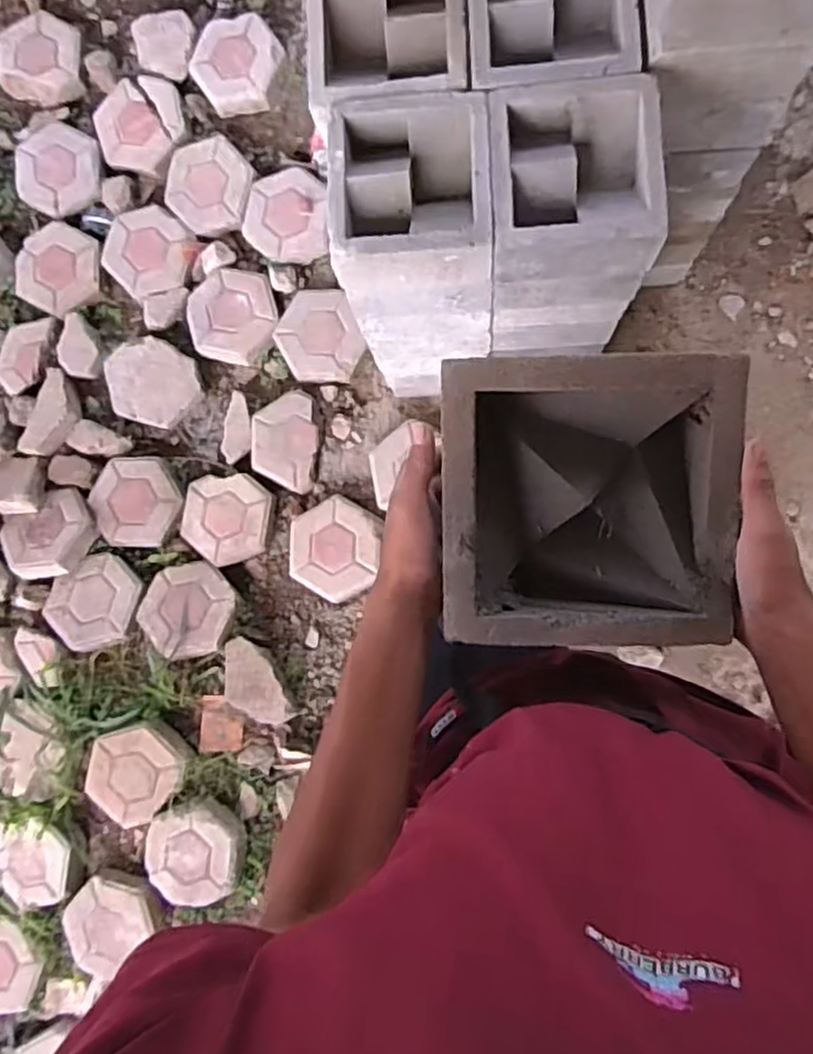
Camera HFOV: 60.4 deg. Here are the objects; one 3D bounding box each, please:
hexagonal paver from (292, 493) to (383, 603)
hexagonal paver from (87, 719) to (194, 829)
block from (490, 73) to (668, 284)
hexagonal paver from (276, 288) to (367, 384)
[{"bbox_3d":[-0.160,0.040,1.475,0.184,0.046,0.200,27,88,8],"label":"hexagonal paver"},{"bbox_3d":[-0.560,0.506,1.441,0.197,0.046,0.221,38,92,8],"label":"hexagonal paver"},{"bbox_3d":[0.208,-0.425,0.870,0.199,0.104,0.204,-1,87,8],"label":"block"},{"bbox_3d":[-0.190,-0.414,1.535,0.182,0.061,0.209,-25,82,3],"label":"hexagonal paver"}]

